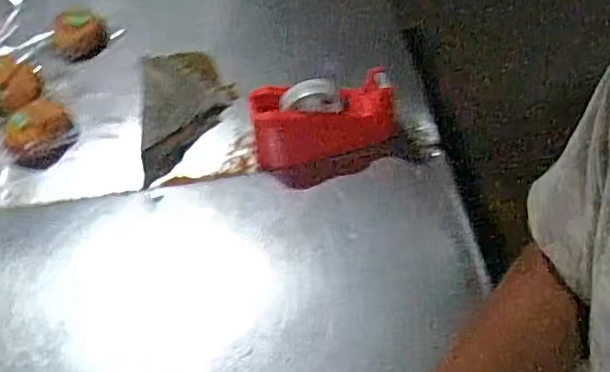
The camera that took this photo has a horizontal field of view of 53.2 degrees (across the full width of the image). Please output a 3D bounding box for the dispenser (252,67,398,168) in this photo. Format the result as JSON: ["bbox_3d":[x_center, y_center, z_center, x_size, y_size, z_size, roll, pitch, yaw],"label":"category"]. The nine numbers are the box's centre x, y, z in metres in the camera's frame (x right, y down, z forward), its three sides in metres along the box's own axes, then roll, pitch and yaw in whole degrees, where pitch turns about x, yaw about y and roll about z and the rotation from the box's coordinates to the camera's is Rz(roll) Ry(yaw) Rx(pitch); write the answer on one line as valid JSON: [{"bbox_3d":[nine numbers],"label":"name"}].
[{"bbox_3d":[0.027,-0.085,0.839,0.198,0.111,0.065,-10,54,-3],"label":"dispenser"}]

